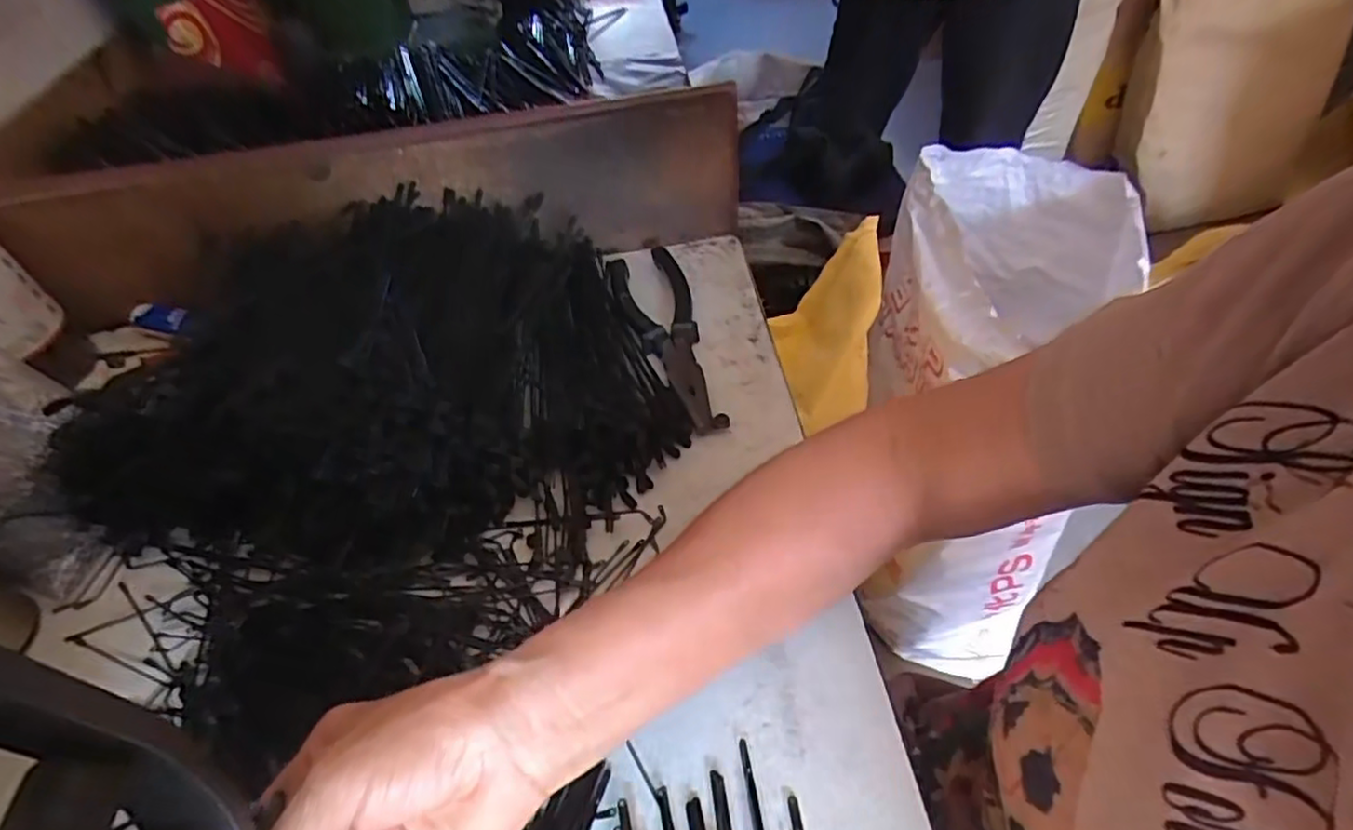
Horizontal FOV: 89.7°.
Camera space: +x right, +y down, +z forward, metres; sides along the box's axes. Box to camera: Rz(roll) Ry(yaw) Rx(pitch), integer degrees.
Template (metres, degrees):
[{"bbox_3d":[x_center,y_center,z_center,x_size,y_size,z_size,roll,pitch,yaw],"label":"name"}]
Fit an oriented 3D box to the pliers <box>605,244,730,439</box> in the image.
[{"bbox_3d":[-0.010,-0.059,0.471,0.056,0.012,0.176,-11,48,-4],"label":"pliers"}]

